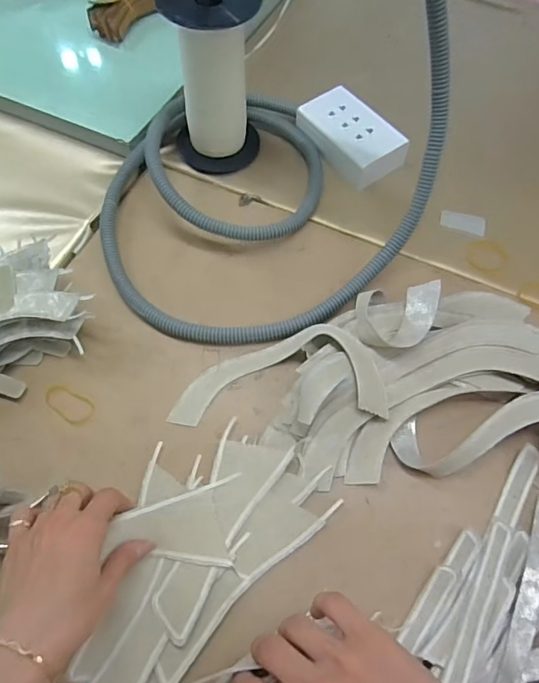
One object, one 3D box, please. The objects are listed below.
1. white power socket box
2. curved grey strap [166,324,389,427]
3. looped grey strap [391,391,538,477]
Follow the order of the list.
[{"bbox_3d":[0.097,-0.241,0.575,0.077,0.034,0.132,-31,66,-12],"label":"white power socket box"},{"bbox_3d":[0.006,0.029,0.443,0.197,0.042,0.081,-2,63,3],"label":"curved grey strap"},{"bbox_3d":[0.192,0.074,0.413,0.166,0.029,0.049,-14,64,-4],"label":"looped grey strap"}]

